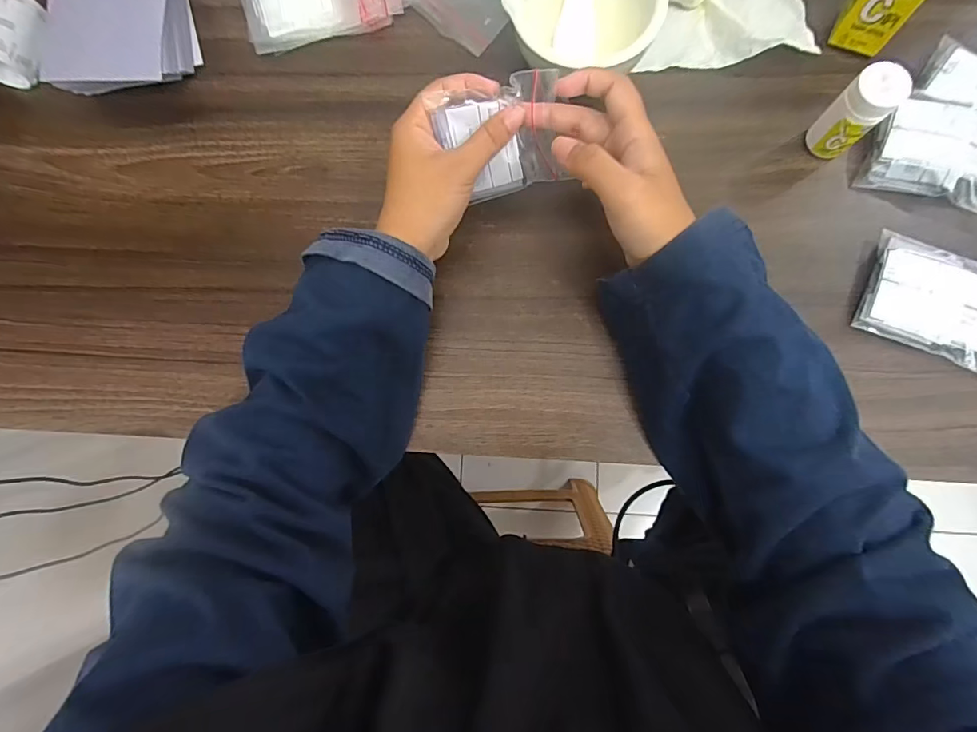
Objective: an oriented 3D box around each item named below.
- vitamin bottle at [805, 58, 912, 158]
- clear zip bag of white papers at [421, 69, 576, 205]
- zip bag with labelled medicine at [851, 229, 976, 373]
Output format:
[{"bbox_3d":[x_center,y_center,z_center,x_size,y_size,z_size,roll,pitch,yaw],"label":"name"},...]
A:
[{"bbox_3d":[0.231,-0.159,0.286,0.029,0.058,0.024,42,86,7],"label":"vitamin bottle"},{"bbox_3d":[0.009,-0.137,0.279,0.071,0.066,0.019,-19,42,1],"label":"clear zip bag of white papers"},{"bbox_3d":[0.293,-0.038,0.286,0.099,0.012,0.068,22,84,5],"label":"zip bag with labelled medicine"}]

